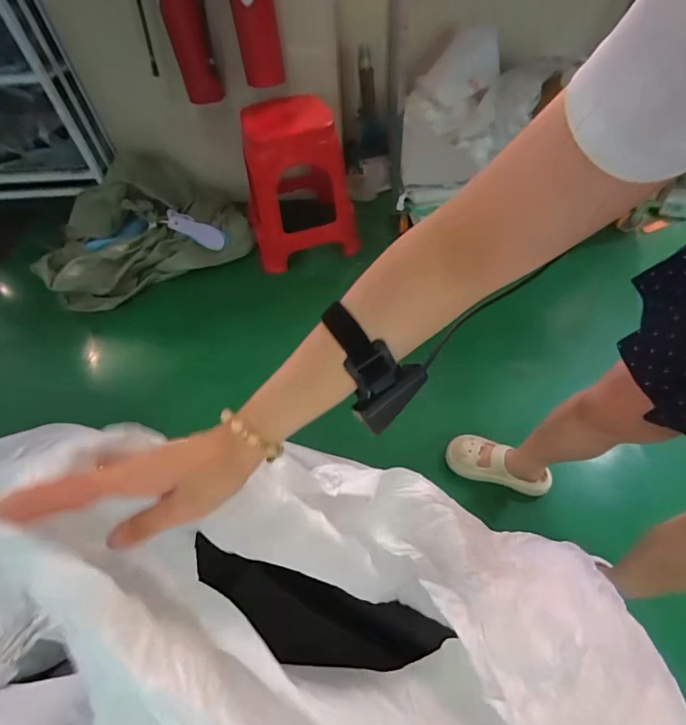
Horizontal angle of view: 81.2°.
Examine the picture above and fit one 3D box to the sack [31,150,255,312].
[{"bbox_3d":[-0.729,-0.508,1.445,0.722,0.330,0.315,-26,57,-14],"label":"sack"}]

